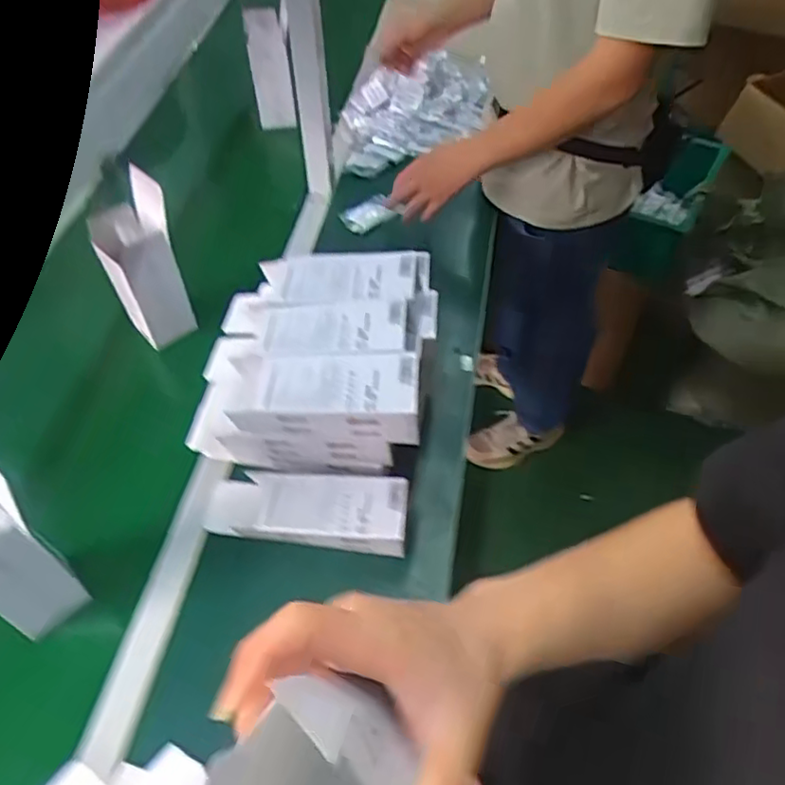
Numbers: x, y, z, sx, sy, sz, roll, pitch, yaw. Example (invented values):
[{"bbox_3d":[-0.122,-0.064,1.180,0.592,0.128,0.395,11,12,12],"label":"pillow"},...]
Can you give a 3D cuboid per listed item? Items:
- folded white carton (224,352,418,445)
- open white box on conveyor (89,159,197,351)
[{"bbox_3d":[-0.071,0.004,0.680,0.198,0.077,0.082,3,53,3],"label":"folded white carton"},{"bbox_3d":[-0.325,-0.172,0.856,0.095,0.221,0.092,-32,59,-21],"label":"open white box on conveyor"}]

